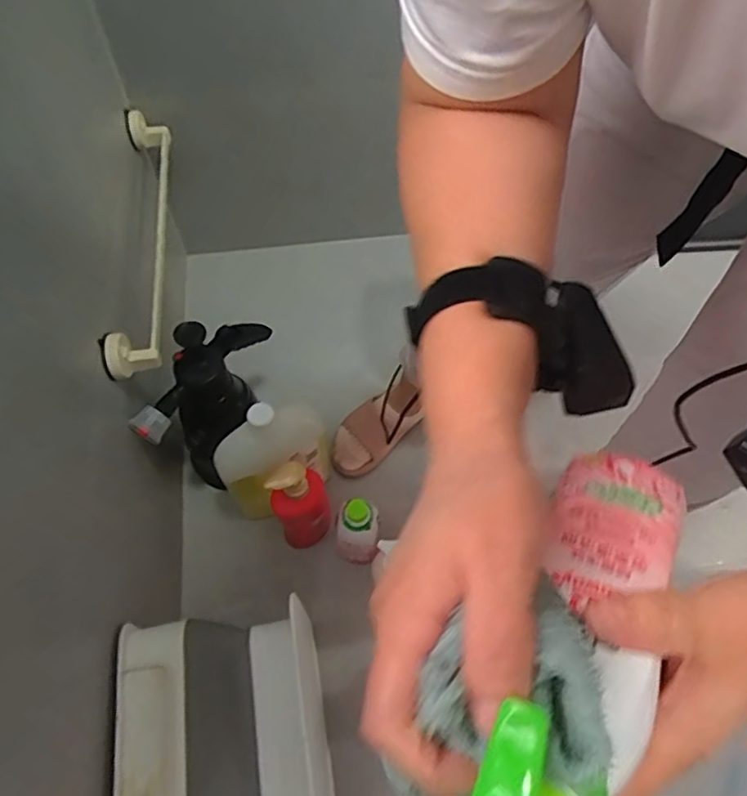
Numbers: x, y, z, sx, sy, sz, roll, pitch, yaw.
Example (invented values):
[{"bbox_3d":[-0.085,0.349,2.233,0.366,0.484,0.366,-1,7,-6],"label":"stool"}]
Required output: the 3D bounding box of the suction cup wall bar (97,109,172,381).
[{"bbox_3d":[-0.341,-0.248,0.855,0.069,0.061,0.489,-7,61,-5],"label":"suction cup wall bar"}]

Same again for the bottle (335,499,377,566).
[{"bbox_3d":[-0.028,0.211,0.897,0.068,0.182,0.051,-3,60,-3],"label":"bottle"}]

